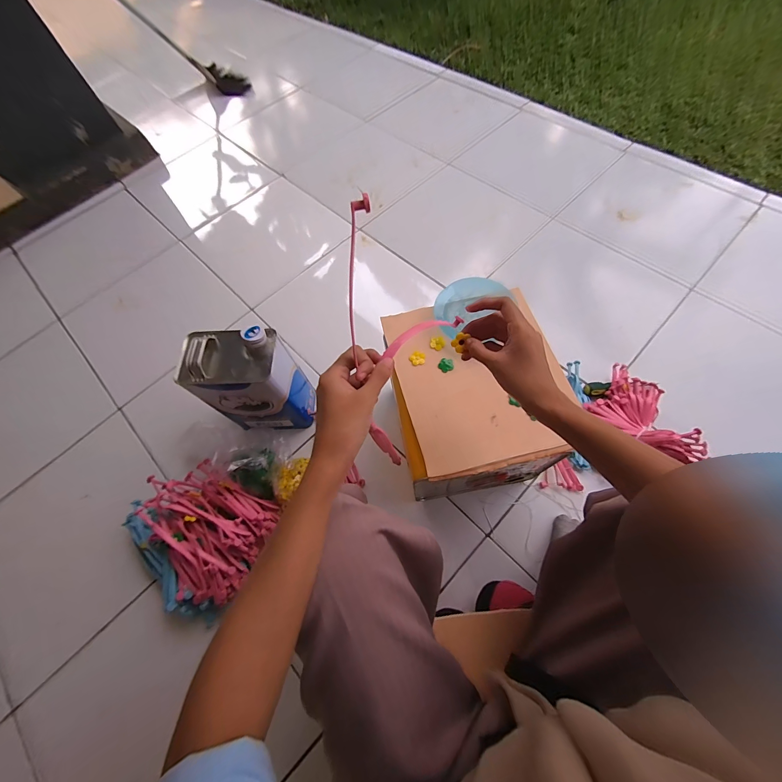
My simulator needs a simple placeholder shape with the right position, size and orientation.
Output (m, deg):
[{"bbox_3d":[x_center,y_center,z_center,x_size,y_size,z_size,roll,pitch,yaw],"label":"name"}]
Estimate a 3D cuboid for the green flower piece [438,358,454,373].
[{"bbox_3d":[0.086,-0.041,0.534,0.023,0.005,0.022,-2,65,4],"label":"green flower piece"}]

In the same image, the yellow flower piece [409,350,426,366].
[{"bbox_3d":[0.042,-0.053,0.535,0.024,0.004,0.024,13,67,11],"label":"yellow flower piece"}]

